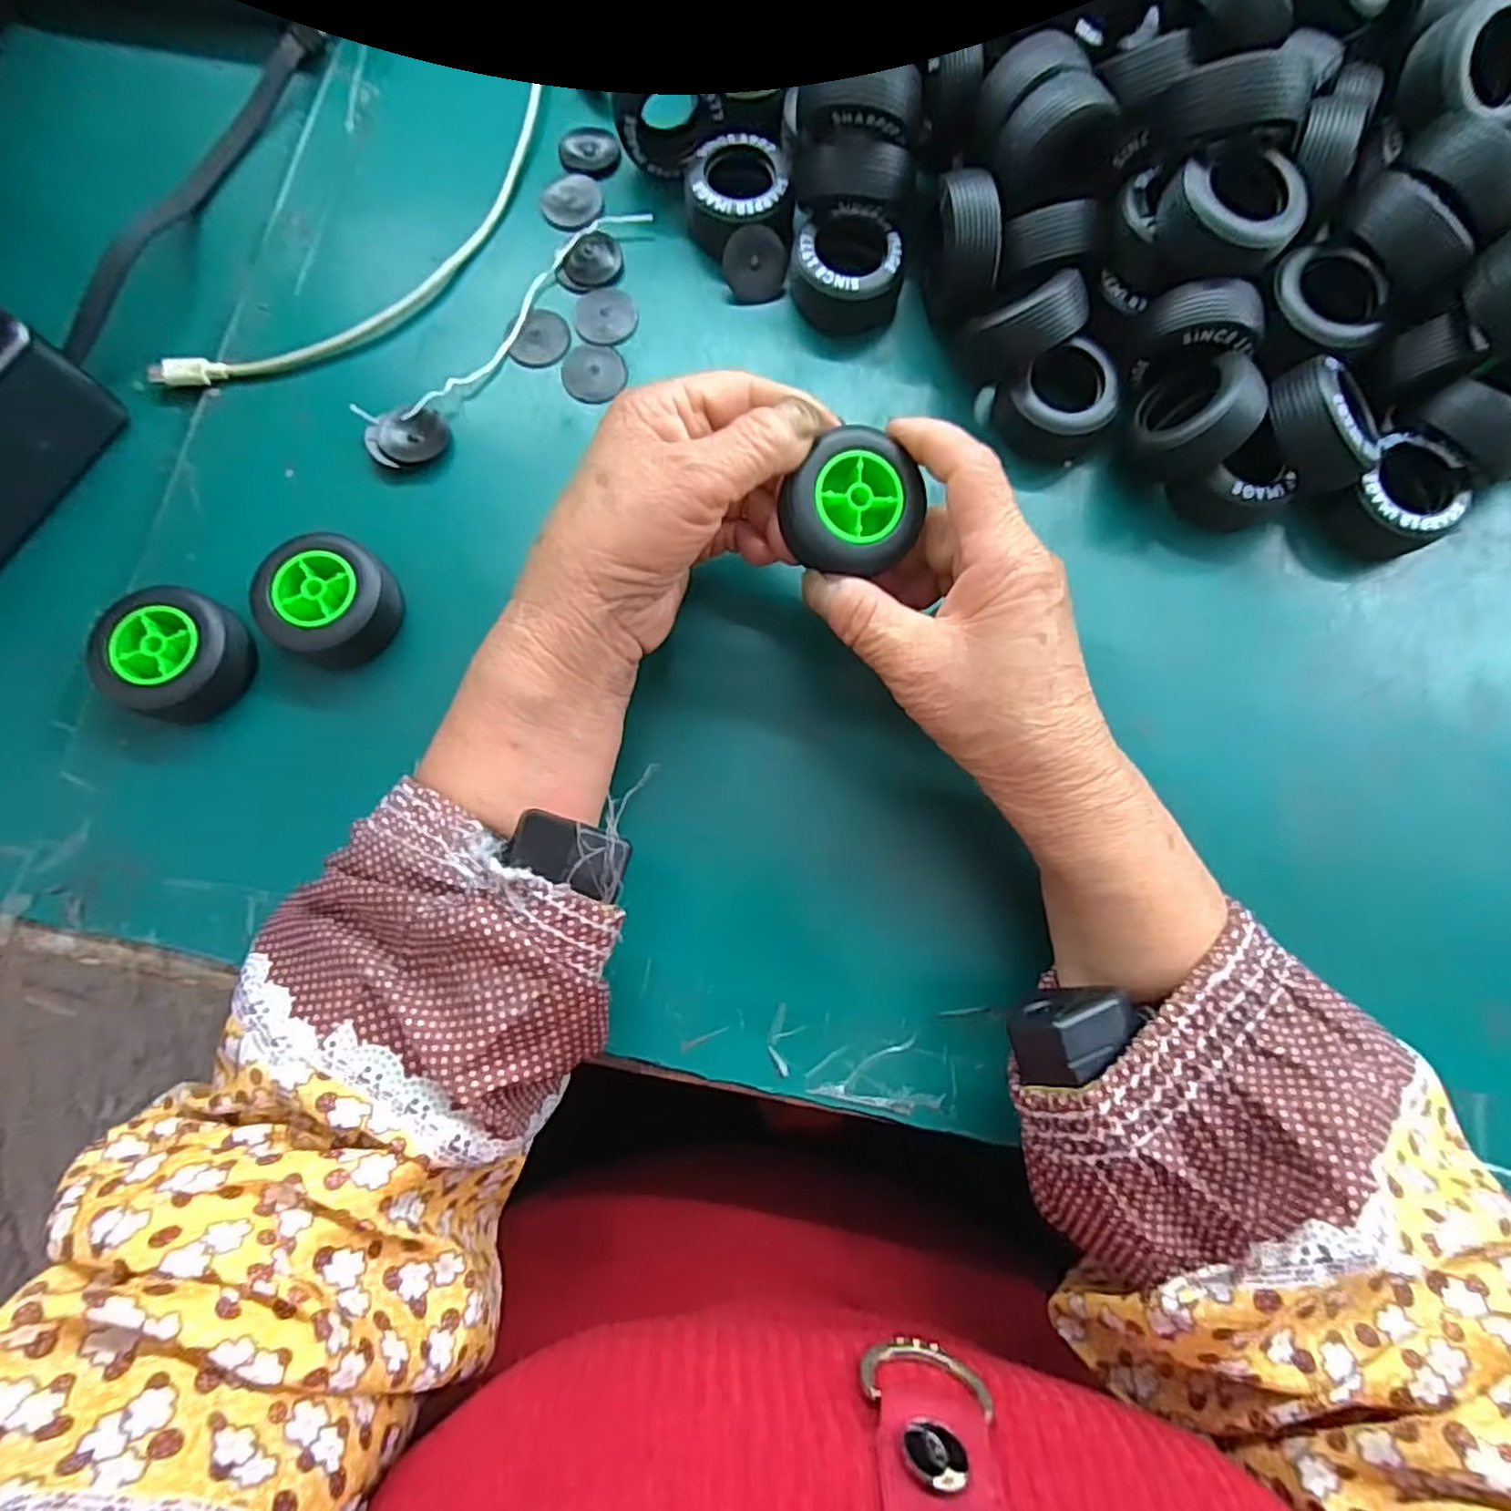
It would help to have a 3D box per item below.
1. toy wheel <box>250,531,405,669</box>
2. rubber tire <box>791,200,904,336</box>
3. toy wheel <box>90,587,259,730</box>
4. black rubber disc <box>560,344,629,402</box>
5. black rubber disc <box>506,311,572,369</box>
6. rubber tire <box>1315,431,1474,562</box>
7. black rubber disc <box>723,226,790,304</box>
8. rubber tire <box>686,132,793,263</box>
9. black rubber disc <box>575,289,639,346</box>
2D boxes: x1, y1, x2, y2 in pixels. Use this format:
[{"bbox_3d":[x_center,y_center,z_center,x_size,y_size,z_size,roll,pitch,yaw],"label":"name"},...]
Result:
[{"bbox_3d":[-0.167,-0.061,0.279,0.046,0.023,0.046,0,78,-1],"label":"toy wheel"},{"bbox_3d":[0.041,-0.215,0.314,0.048,0.027,0.041,6,78,0],"label":"rubber tire"},{"bbox_3d":[-0.221,-0.038,0.271,0.046,0.024,0.047,0,78,-1],"label":"toy wheel"},{"bbox_3d":[-0.071,-0.169,0.313,0.027,0.004,0.029,0,78,-1],"label":"black rubber disc"},{"bbox_3d":[-0.096,-0.186,0.315,0.027,0.004,0.028,0,78,-1],"label":"black rubber disc"},{"bbox_3d":[0.269,-0.108,0.300,0.044,0.026,0.047,0,78,-1],"label":"rubber tire"},{"bbox_3d":[0.000,-0.219,0.318,0.028,0.027,0.004,-7,39,-4],"label":"black rubber disc"},{"bbox_3d":[-0.007,-0.248,0.322,0.045,0.025,0.048,-11,79,-4],"label":"rubber tire"},{"bbox_3d":[-0.067,-0.198,0.317,0.027,0.004,0.028,0,78,-1],"label":"black rubber disc"}]

